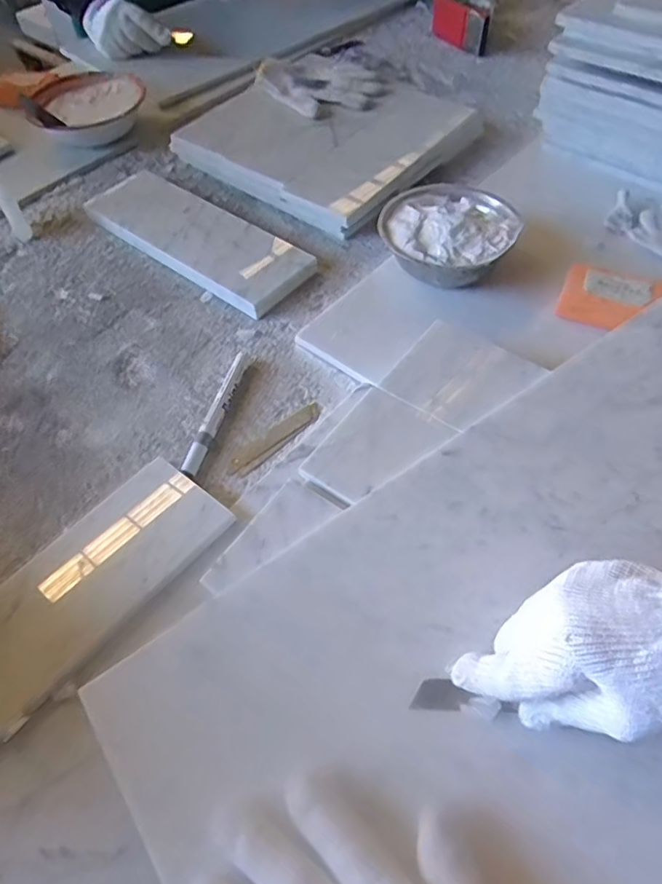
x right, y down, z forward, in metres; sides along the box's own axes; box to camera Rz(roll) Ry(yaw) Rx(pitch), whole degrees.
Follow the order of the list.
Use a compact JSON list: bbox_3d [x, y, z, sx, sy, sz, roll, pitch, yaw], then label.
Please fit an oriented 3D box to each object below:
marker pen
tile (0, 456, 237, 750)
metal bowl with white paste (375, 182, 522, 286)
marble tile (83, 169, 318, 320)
[{"bbox_3d":[-0.108,-0.030,0.552,0.018,0.019,0.145,12,54,10],"label":"marker pen"},{"bbox_3d":[-0.212,0.129,0.433,0.106,0.015,0.292,34,61,23],"label":"tile"},{"bbox_3d":[0.125,-0.219,0.633,0.139,0.056,0.138,-3,52,3],"label":"metal bowl with white paste"},{"bbox_3d":[-0.162,-0.247,0.694,0.298,0.018,0.102,34,67,21],"label":"marble tile"}]

